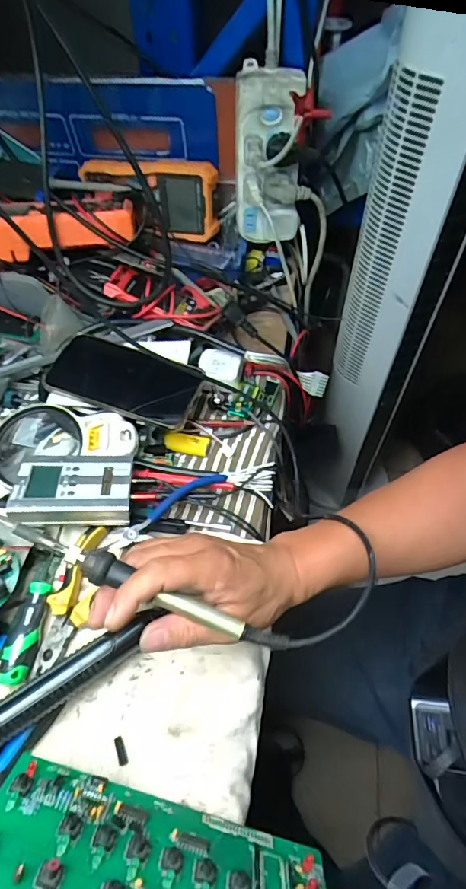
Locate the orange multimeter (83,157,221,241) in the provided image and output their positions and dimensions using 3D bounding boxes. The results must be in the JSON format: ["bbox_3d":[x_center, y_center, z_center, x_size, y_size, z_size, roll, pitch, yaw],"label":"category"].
[{"bbox_3d":[-0.103,-0.319,0.596,0.162,0.086,0.045,19,58,13],"label":"orange multimeter"}]

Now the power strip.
[{"bbox_3d":[0.037,-0.331,0.552,0.079,0.194,0.061,14,57,10],"label":"power strip"}]

